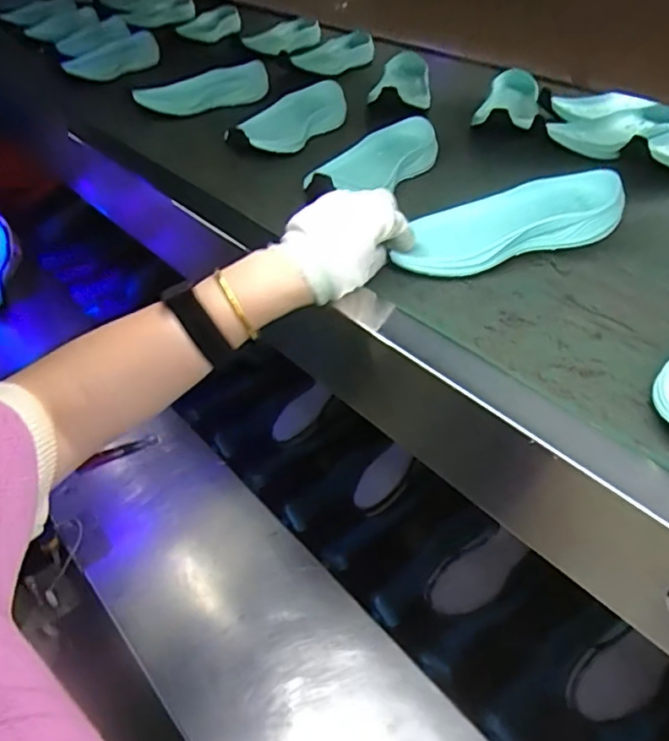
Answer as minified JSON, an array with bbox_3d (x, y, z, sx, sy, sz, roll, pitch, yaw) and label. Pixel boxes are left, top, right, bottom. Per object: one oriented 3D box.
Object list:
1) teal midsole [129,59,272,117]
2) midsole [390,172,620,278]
[{"bbox_3d":[-0.199,-0.423,0.871,0.209,0.054,0.076,-21,49,-24],"label":"teal midsole"},{"bbox_3d":[0.153,-0.132,0.520,0.197,0.040,0.077,-17,45,2],"label":"midsole"}]

